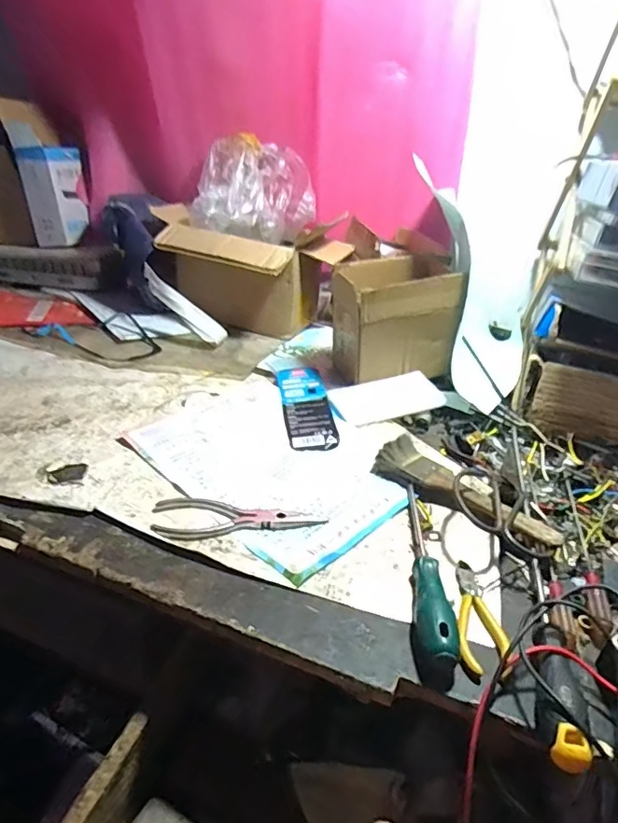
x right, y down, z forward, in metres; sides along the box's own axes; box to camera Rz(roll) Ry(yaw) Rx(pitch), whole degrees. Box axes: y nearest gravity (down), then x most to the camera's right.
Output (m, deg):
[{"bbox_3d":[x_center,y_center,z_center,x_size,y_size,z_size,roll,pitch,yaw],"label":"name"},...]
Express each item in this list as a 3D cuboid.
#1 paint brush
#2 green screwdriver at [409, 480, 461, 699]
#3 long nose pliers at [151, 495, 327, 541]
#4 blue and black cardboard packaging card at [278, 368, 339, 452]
[{"bbox_3d":[0.148,0.078,0.515,0.063,0.024,0.184,-16,38,-33],"label":"paint brush"},{"bbox_3d":[0.100,0.127,0.445,0.029,0.029,0.201,9,31,3],"label":"green screwdriver"},{"bbox_3d":[-0.064,0.095,0.491,0.152,0.008,0.051,1,31,-10],"label":"long nose pliers"},{"bbox_3d":[-0.003,-0.009,0.662,0.056,0.011,0.179,1,31,-10],"label":"blue and black cardboard packaging card"}]

